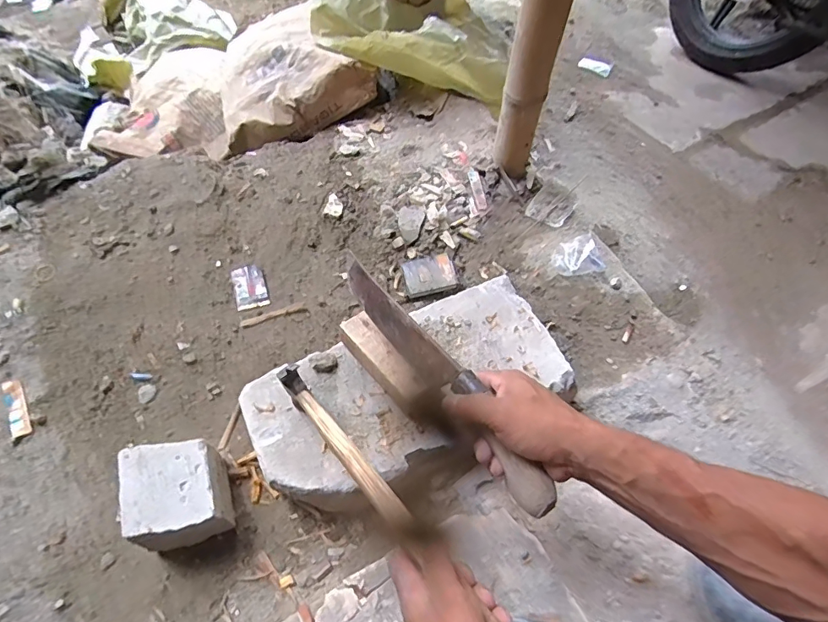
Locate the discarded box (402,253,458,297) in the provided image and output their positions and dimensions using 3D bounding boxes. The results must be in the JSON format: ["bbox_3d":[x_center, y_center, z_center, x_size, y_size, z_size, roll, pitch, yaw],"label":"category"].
[{"bbox_3d":[0.028,-0.064,0.829,0.089,0.027,0.063,-9,62,-5],"label":"discarded box"}]

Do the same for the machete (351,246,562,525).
[{"bbox_3d":[0.023,0.062,0.510,0.034,0.057,0.341,-31,56,-16],"label":"machete"}]

